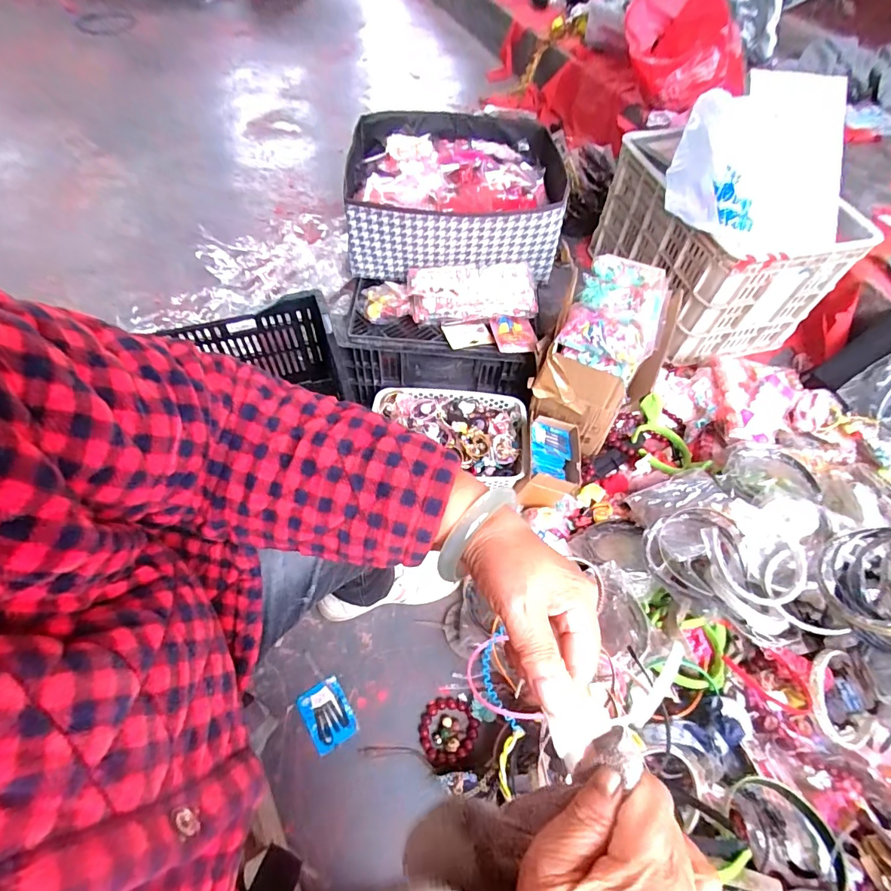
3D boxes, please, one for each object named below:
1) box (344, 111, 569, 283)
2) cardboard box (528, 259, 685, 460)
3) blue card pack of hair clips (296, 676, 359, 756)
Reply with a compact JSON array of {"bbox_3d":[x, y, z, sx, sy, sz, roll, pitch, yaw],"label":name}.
[{"bbox_3d":[0.012,-0.524,0.947,0.403,0.155,0.411,0,57,-3],"label":"box"},{"bbox_3d":[0.301,-0.188,0.866,0.187,0.215,0.325,26,60,13],"label":"cardboard box"},{"bbox_3d":[-0.177,0.404,0.689,0.065,0.004,0.088,-29,63,-19],"label":"blue card pack of hair clips"}]

